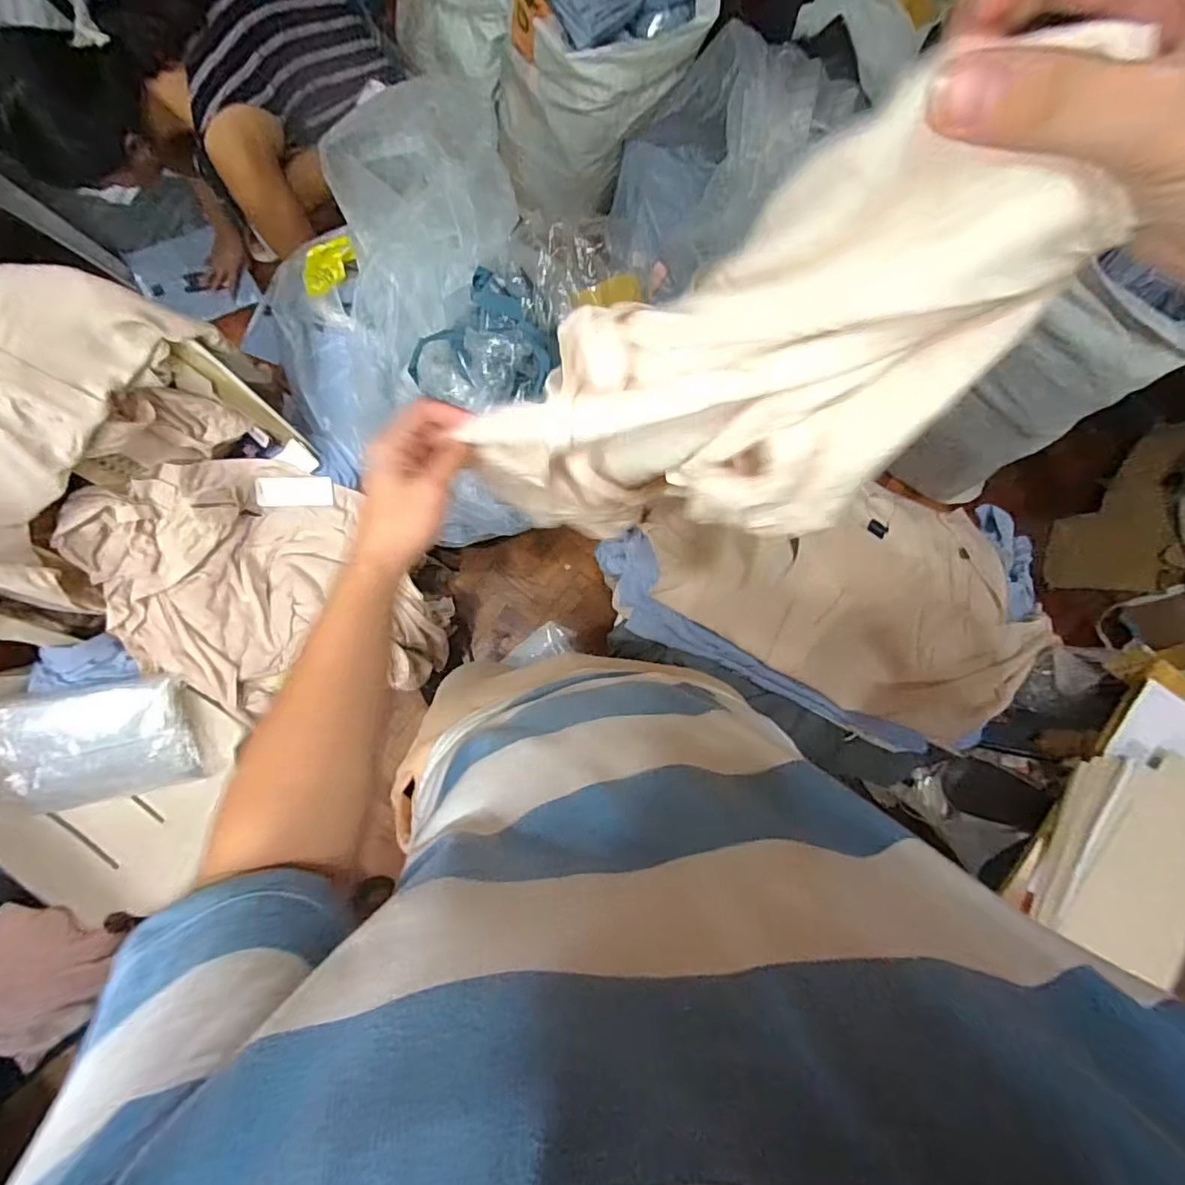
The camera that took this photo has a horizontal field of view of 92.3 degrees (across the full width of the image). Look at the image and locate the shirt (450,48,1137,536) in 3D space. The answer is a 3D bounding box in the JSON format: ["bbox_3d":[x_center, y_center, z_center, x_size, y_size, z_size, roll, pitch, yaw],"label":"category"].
[{"bbox_3d":[0.065,-0.098,0.296,0.104,0.298,0.123,-5,84,-43],"label":"shirt"}]

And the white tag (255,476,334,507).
[{"bbox_3d":[-0.510,-0.173,0.978,0.116,0.008,0.052,-8,111,-35],"label":"white tag"}]

